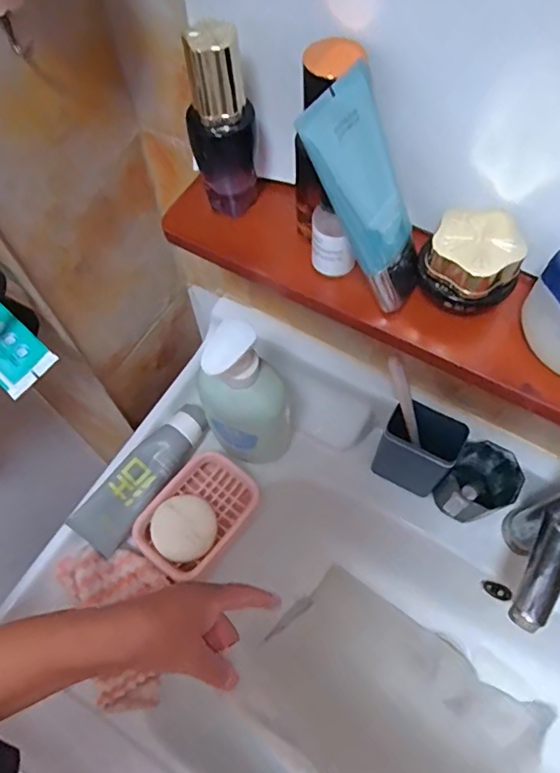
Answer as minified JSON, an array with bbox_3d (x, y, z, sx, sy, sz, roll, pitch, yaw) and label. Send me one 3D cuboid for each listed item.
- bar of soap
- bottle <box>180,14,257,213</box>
[{"bbox_3d":[-0.093,0.137,0.522,0.060,0.024,0.061,-1,63,1],"label":"bar of soap"},{"bbox_3d":[-0.035,-0.154,0.330,0.038,0.119,0.032,-9,63,-3],"label":"bottle"}]

